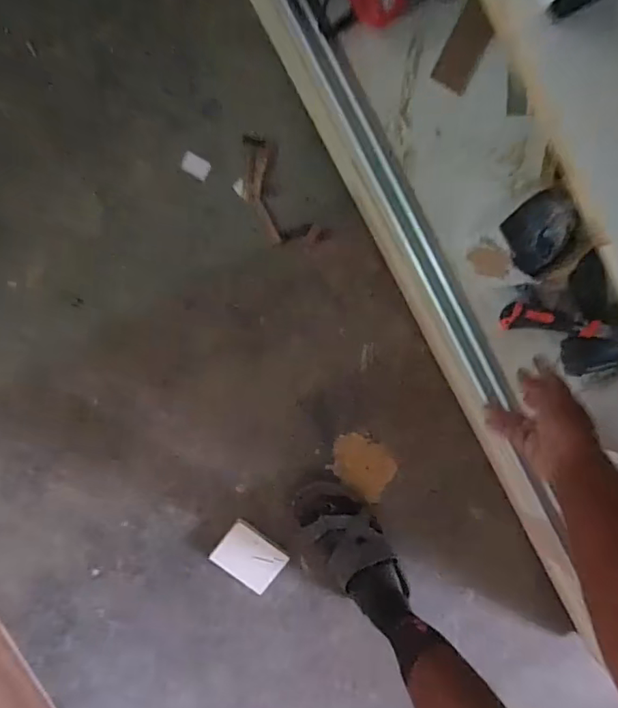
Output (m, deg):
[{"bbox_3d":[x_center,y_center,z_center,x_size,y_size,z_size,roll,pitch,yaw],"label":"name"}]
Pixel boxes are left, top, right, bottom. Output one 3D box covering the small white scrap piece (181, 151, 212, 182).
[{"bbox_3d":[-0.180,-0.299,0.849,0.042,0.017,0.030,29,93,-4],"label":"small white scrap piece"}]

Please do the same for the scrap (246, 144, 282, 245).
[{"bbox_3d":[-0.079,-0.257,0.860,0.041,0.008,0.157,-10,95,-2],"label":"scrap"}]

